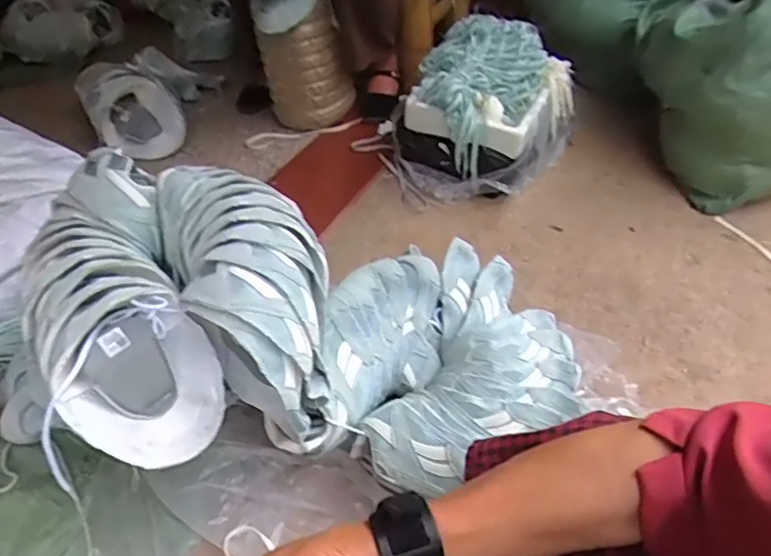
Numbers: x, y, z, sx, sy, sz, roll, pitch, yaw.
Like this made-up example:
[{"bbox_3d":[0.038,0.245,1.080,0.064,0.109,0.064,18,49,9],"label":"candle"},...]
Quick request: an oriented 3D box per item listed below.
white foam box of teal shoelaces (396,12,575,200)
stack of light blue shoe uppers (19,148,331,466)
[{"bbox_3d":[0.205,-0.366,1.275,0.325,0.263,0.381,19,47,26],"label":"white foam box of teal shoelaces"},{"bbox_3d":[-0.242,0.039,0.715,0.339,0.222,0.331,-16,42,-12],"label":"stack of light blue shoe uppers"}]

